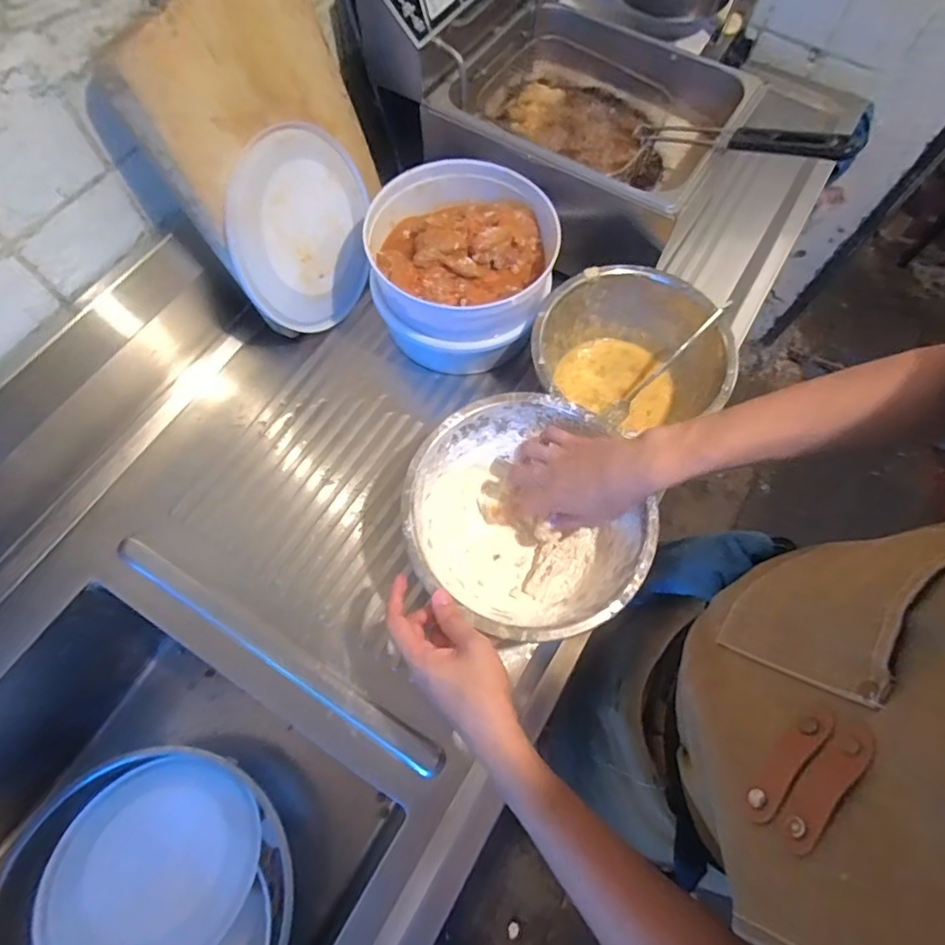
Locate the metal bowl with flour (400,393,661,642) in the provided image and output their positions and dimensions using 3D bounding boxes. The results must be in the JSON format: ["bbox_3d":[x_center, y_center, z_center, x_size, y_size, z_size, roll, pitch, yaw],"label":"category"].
[{"bbox_3d":[0.047,0.053,0.536,0.216,0.104,0.224,1,68,-2],"label":"metal bowl with flour"}]

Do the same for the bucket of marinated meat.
[{"bbox_3d":[-0.011,-0.235,0.631,0.202,0.125,0.204,2,68,-2],"label":"bucket of marinated meat"}]

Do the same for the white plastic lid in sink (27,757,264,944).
[{"bbox_3d":[-0.334,0.418,0.566,0.192,0.014,0.198,17,44,-17],"label":"white plastic lid in sink"}]

